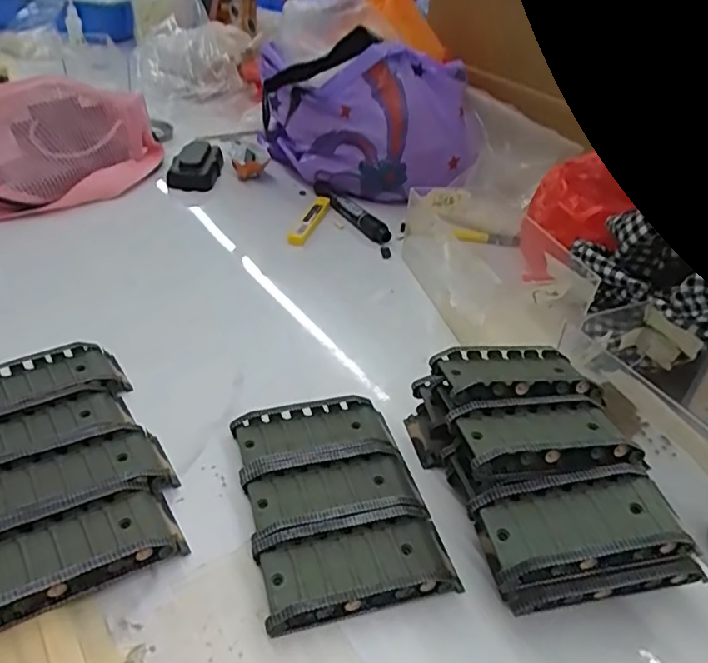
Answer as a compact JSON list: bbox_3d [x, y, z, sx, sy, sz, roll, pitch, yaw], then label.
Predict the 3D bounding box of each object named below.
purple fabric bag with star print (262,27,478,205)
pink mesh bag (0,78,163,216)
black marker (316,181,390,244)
[{"bbox_3d":[0.011,-0.238,0.655,0.244,0.157,0.090,12,36,8],"label":"purple fabric bag with star print"},{"bbox_3d":[-0.323,-0.172,0.586,0.098,0.115,0.319,19,36,15],"label":"pink mesh bag"},{"bbox_3d":[-0.005,-0.134,0.635,0.023,0.016,0.142,-14,40,-27],"label":"black marker"}]

